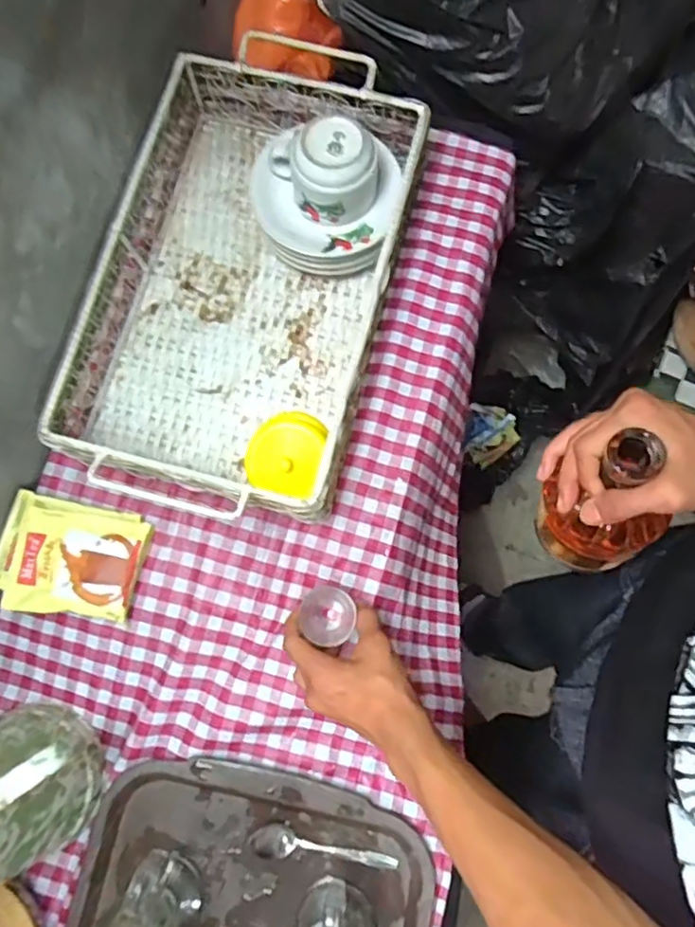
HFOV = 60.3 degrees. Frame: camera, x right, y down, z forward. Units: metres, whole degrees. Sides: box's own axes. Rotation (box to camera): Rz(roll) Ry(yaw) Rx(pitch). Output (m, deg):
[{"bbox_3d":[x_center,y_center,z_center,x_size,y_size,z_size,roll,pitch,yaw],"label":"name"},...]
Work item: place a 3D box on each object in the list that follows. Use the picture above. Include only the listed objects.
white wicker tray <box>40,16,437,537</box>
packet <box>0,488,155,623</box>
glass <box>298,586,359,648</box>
[{"bbox_3d":[-0.097,-0.172,0.575,0.260,0.089,0.438,14,78,3],"label":"white wicker tray"},{"bbox_3d":[-0.256,0.087,0.554,0.131,0.028,0.099,11,78,3],"label":"packet"},{"bbox_3d":[-0.013,0.132,0.528,0.048,0.047,0.047,8,78,2],"label":"glass"}]

